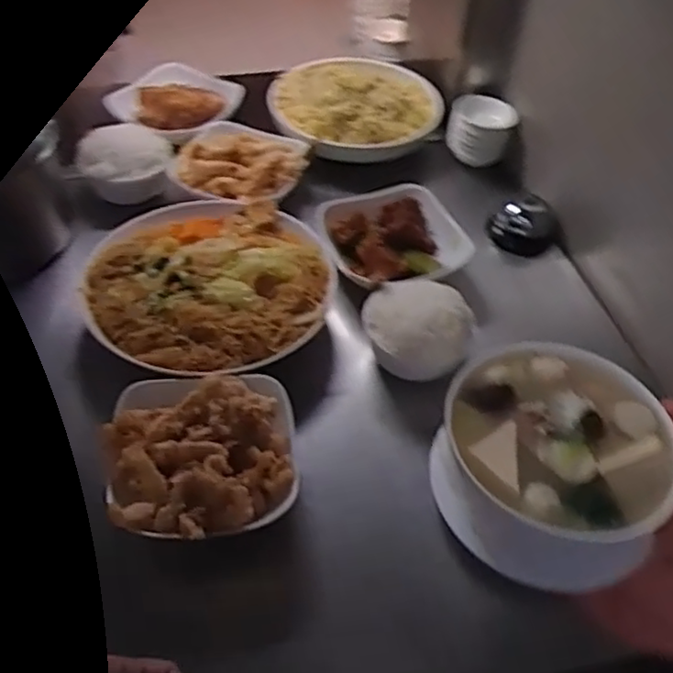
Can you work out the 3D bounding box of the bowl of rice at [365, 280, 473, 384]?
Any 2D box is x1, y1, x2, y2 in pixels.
[{"bbox_3d":[0.083,-0.012,0.714,0.105,0.085,0.097,0,46,0],"label":"bowl of rice"}]

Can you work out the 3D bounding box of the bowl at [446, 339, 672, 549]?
[{"bbox_3d":[0.183,0.102,0.597,0.176,0.081,0.189,-8,47,-8],"label":"bowl"}]

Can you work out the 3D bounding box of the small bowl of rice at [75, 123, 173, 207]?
[{"bbox_3d":[-0.277,-0.229,0.928,0.113,0.073,0.115,0,46,0],"label":"small bowl of rice"}]

